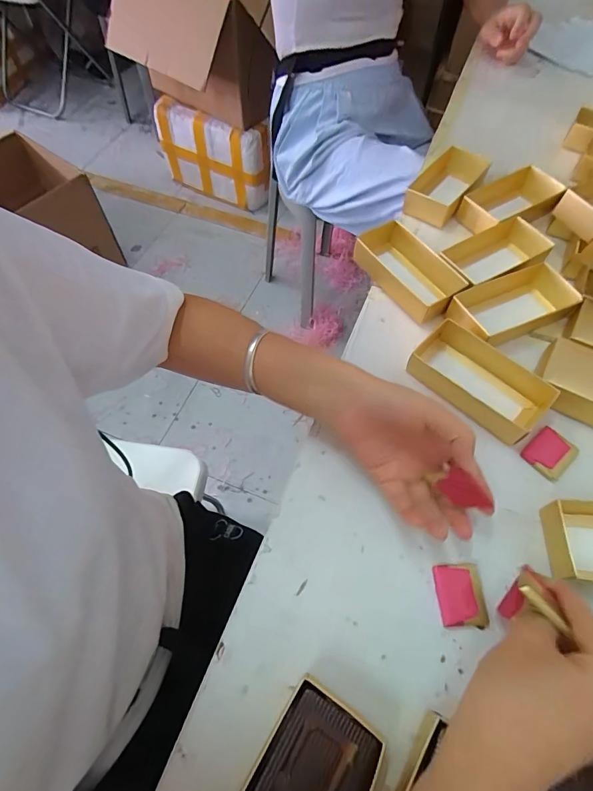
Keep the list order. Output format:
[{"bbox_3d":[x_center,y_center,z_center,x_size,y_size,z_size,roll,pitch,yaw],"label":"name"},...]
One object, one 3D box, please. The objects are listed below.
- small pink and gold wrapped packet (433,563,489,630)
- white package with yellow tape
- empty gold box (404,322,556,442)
[{"bbox_3d":[0.119,0.145,0.289,0.031,0.006,0.041,-2,61,-1],"label":"small pink and gold wrapped packet"},{"bbox_3d":[-0.317,-0.903,1.517,0.507,0.279,0.102,32,66,16],"label":"white package with yellow tape"},{"bbox_3d":[0.163,-0.013,0.360,0.061,0.029,0.115,-39,68,-19],"label":"empty gold box"}]

